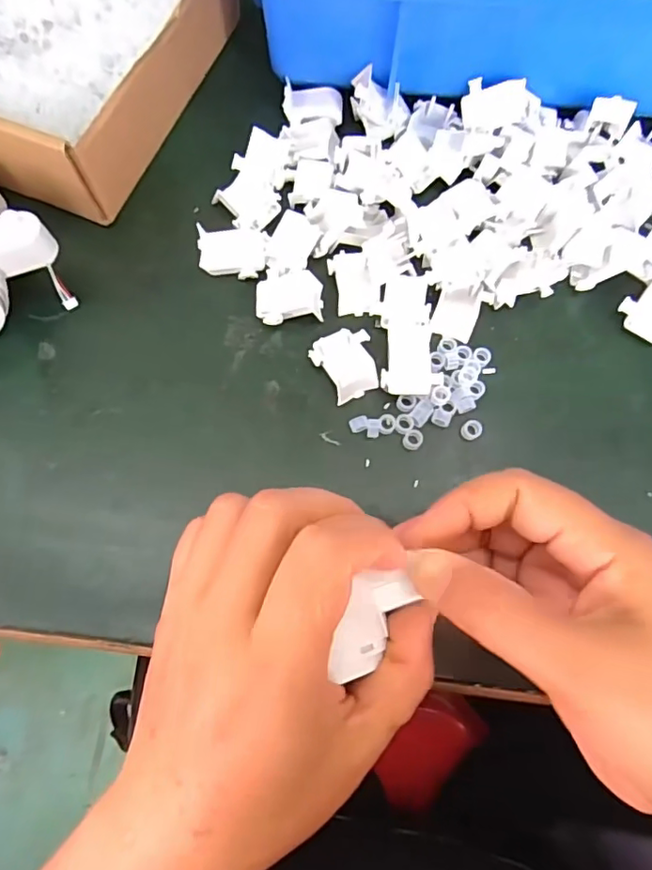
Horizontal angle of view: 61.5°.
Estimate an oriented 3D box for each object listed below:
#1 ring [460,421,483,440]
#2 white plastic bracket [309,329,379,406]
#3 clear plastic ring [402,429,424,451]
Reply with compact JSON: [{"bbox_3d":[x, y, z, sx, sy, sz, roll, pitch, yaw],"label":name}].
[{"bbox_3d":[0.069,-0.002,0.261,0.009,0.004,0.010,42,77,10],"label":"ring"},{"bbox_3d":[0.011,-0.035,0.266,0.029,0.007,0.032,-26,76,-9],"label":"white plastic bracket"},{"bbox_3d":[0.042,0.002,0.259,0.009,0.004,0.010,30,75,7],"label":"clear plastic ring"}]

